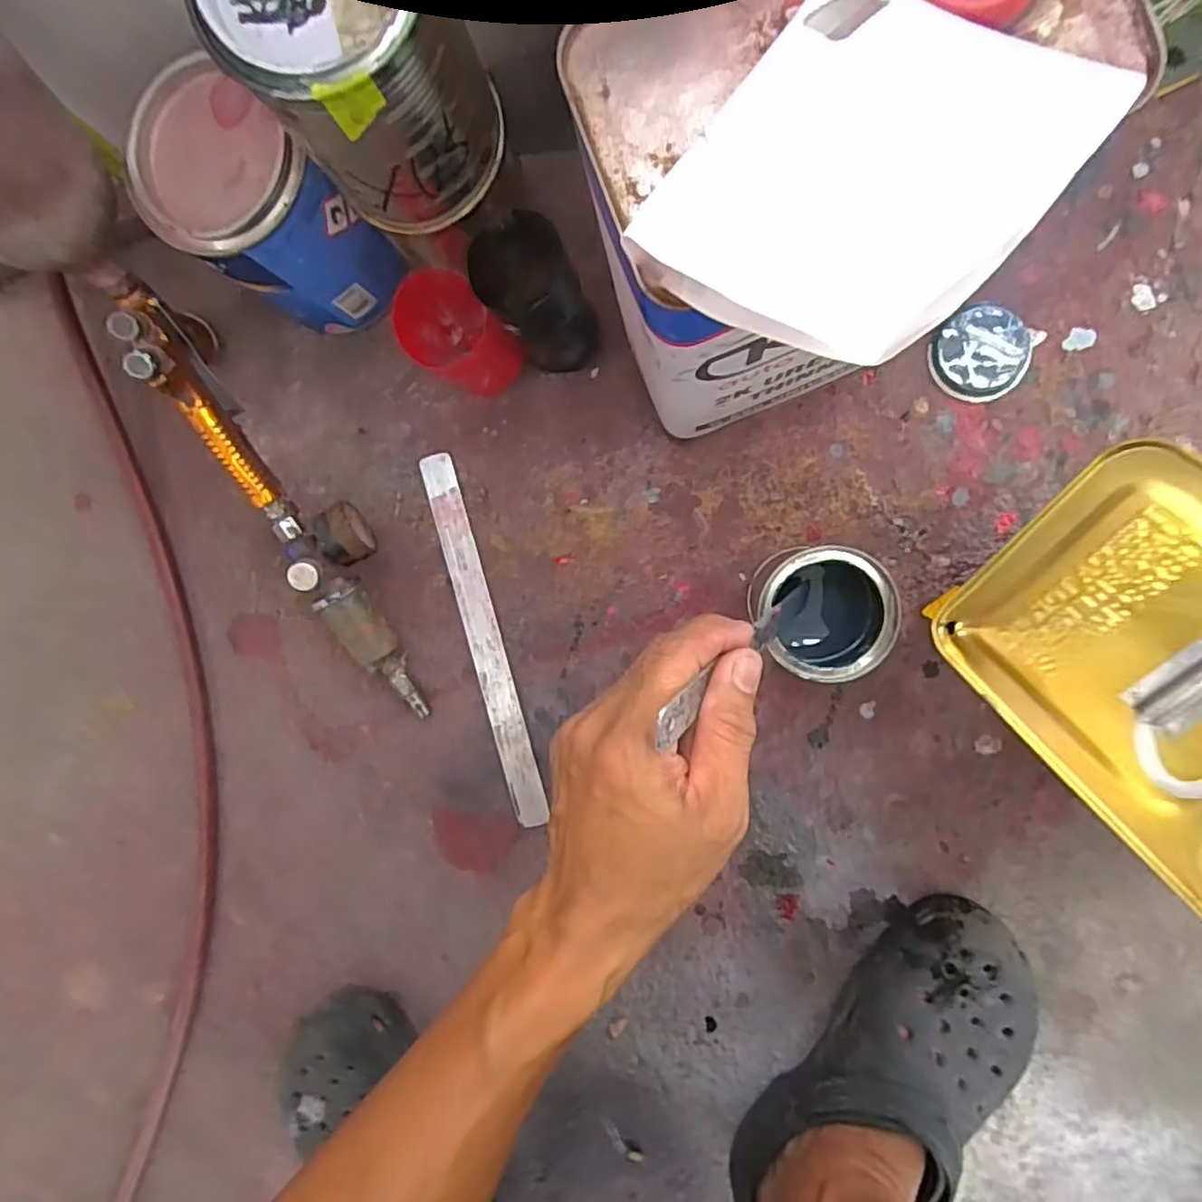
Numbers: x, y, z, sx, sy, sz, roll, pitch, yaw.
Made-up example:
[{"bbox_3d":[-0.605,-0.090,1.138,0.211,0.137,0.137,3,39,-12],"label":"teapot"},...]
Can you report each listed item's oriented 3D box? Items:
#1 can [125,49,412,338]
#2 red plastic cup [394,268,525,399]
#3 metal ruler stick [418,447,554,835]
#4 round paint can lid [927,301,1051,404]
[{"bbox_3d":[-0.201,-0.232,0.414,0.104,0.133,0.083,27,96,5],"label":"can"},{"bbox_3d":[-0.091,-0.172,0.423,0.053,0.104,0.056,0,93,8],"label":"red plastic cup"},{"bbox_3d":[-0.087,0.030,0.484,0.026,0.004,0.279,-16,91,8],"label":"metal ruler stick"},{"bbox_3d":[0.249,-0.163,0.424,0.059,0.015,0.058,0,93,8],"label":"round paint can lid"}]

